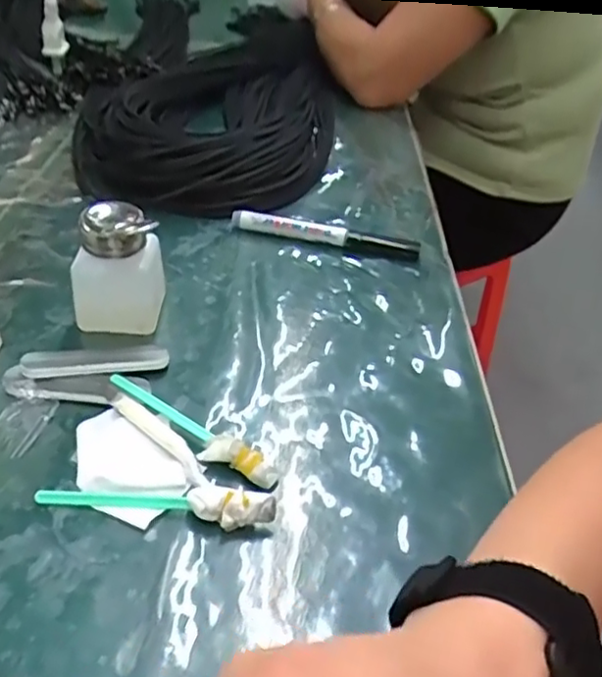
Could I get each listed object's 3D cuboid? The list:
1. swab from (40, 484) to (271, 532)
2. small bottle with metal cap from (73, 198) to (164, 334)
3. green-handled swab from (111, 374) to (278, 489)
[{"bbox_3d":[-0.072,0.079,0.316,0.118,0.015,0.021,7,40,3],"label":"swab"},{"bbox_3d":[-0.120,-0.045,0.405,0.056,0.082,0.042,-3,41,-9],"label":"small bottle with metal cap"},{"bbox_3d":[-0.066,0.052,0.354,0.119,0.011,0.019,24,44,21],"label":"green-handled swab"}]

